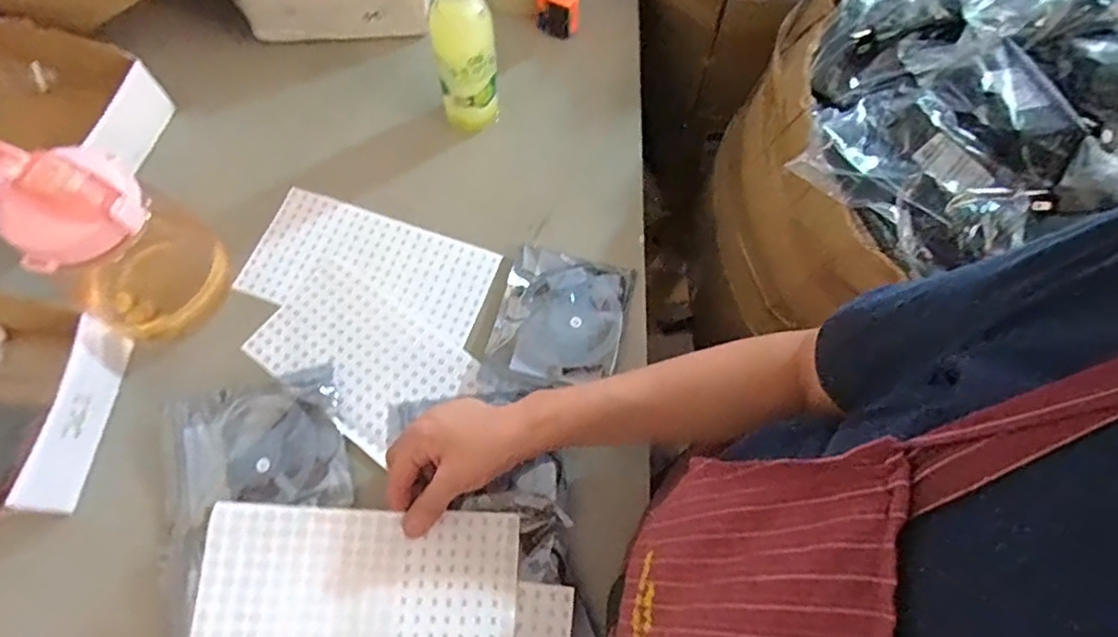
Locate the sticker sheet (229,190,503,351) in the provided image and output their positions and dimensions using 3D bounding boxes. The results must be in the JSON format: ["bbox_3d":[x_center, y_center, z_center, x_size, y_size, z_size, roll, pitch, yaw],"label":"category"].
[{"bbox_3d":[-0.185,-0.051,0.594,0.233,0.005,0.119,16,68,5],"label":"sticker sheet"}]

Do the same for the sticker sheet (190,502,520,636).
[{"bbox_3d":[-0.147,0.208,0.450,0.228,0.023,0.122,5,74,-9],"label":"sticker sheet"}]

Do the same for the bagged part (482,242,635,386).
[{"bbox_3d":[0.003,-0.001,0.572,0.119,0.018,0.125,15,68,3],"label":"bagged part"}]

